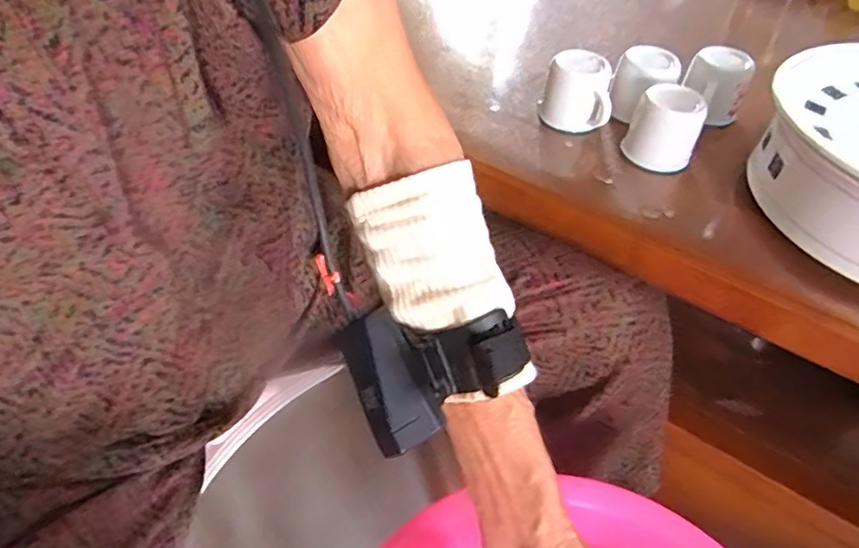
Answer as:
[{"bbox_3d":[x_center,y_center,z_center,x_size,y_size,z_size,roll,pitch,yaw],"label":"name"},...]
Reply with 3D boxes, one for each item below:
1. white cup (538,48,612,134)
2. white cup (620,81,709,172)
[{"bbox_3d":[0.124,-0.155,0.479,0.056,0.052,0.054,1,47,-1],"label":"white cup"},{"bbox_3d":[0.186,-0.115,0.447,0.052,0.051,0.047,23,50,18],"label":"white cup"}]

